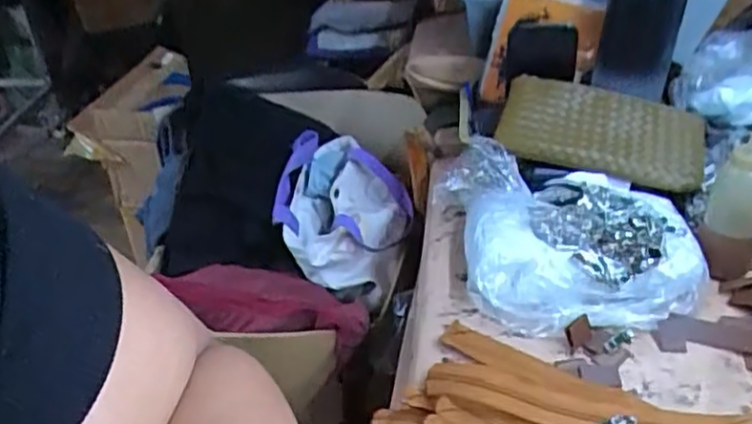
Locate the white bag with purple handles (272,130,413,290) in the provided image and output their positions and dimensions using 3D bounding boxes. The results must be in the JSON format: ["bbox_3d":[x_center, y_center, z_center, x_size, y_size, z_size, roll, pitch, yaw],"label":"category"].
[{"bbox_3d":[-0.044,-0.009,0.914,0.176,0.111,0.204,-4,34,-1],"label":"white bag with purple handles"}]

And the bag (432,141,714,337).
[{"bbox_3d":[0.176,0.024,0.629,0.240,0.079,0.176,3,34,10],"label":"bag"}]

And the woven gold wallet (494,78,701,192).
[{"bbox_3d":[0.238,-0.089,0.706,0.204,0.031,0.112,12,63,4],"label":"woven gold wallet"}]

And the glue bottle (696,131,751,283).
[{"bbox_3d":[0.320,0.001,0.603,0.048,0.128,0.050,20,40,31],"label":"glue bottle"}]

